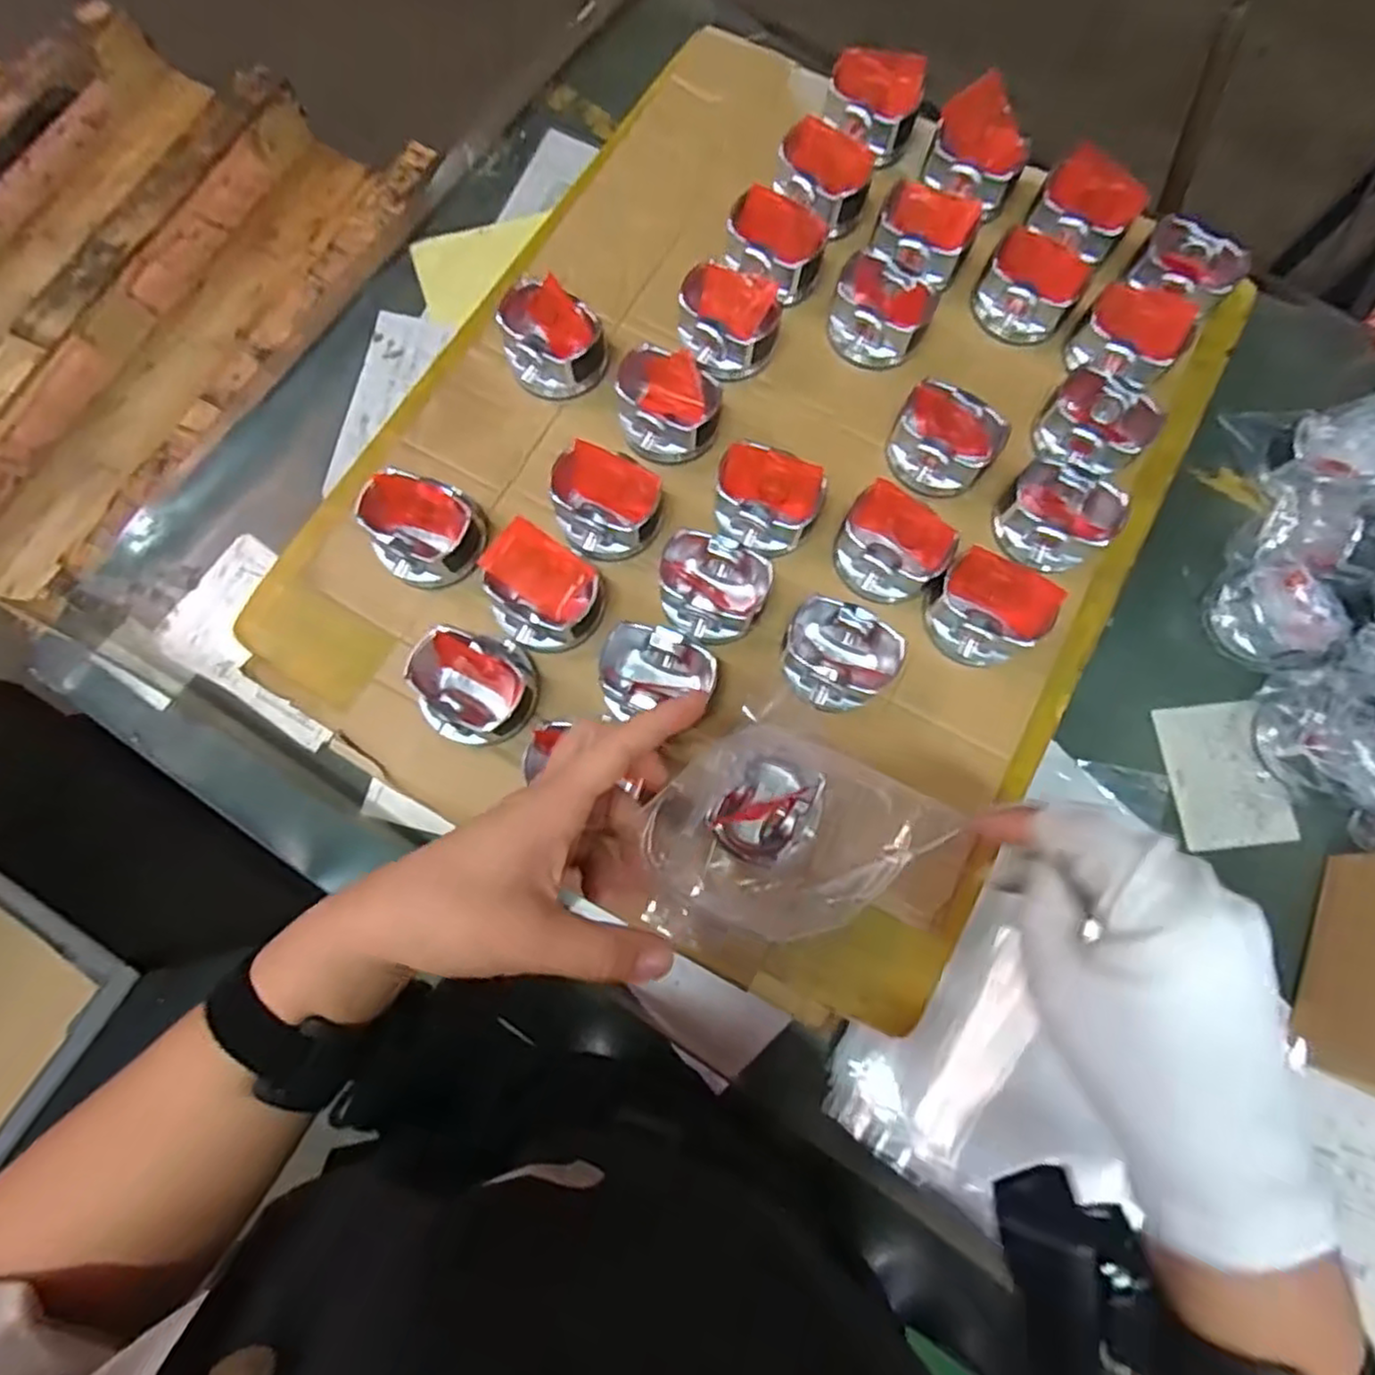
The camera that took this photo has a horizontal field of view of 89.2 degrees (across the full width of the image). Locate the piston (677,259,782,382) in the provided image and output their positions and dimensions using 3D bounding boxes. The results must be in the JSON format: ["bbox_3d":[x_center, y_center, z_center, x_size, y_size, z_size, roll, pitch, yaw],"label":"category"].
[{"bbox_3d":[0.030,-0.256,0.493,0.074,0.037,0.063,9,78,2],"label":"piston"}]

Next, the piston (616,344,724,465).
[{"bbox_3d":[-0.012,-0.191,0.480,0.069,0.041,0.062,9,78,2],"label":"piston"}]

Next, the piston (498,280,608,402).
[{"bbox_3d":[-0.094,-0.243,0.493,0.064,0.050,0.067,0,78,0],"label":"piston"}]

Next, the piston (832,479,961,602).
[{"bbox_3d":[0.133,-0.092,0.464,0.076,0.048,0.062,37,80,7],"label":"piston"}]

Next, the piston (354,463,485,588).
[{"bbox_3d":[-0.171,-0.103,0.459,0.068,0.051,0.066,0,78,0],"label":"piston"}]

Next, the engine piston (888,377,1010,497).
[{"bbox_3d":[0.178,-0.167,0.482,0.076,0.047,0.058,27,79,6],"label":"engine piston"}]

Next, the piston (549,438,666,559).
[{"bbox_3d":[-0.049,-0.116,0.463,0.080,0.048,0.060,17,78,3],"label":"piston"}]

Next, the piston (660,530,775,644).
[{"bbox_3d":[0.018,-0.062,0.452,0.080,0.041,0.063,14,78,3],"label":"piston"}]

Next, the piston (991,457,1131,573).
[{"bbox_3d":[0.246,-0.115,0.474,0.077,0.045,0.060,39,80,8],"label":"piston"}]

